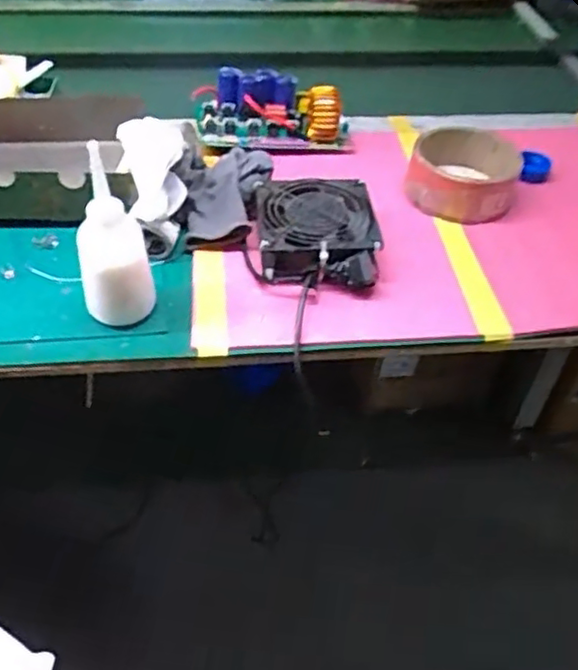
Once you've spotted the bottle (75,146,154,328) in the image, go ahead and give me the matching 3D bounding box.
[{"bbox_3d":[-0.154,-0.075,0.580,0.060,0.161,0.046,-8,47,-11],"label":"bottle"}]

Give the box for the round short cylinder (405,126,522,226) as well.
[{"bbox_3d":[0.202,-0.187,0.772,0.121,0.056,0.111,12,46,9],"label":"round short cylinder"}]

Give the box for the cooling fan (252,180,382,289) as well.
[{"bbox_3d":[0.027,-0.104,0.686,0.126,0.051,0.140,-1,46,-3],"label":"cooling fan"}]

